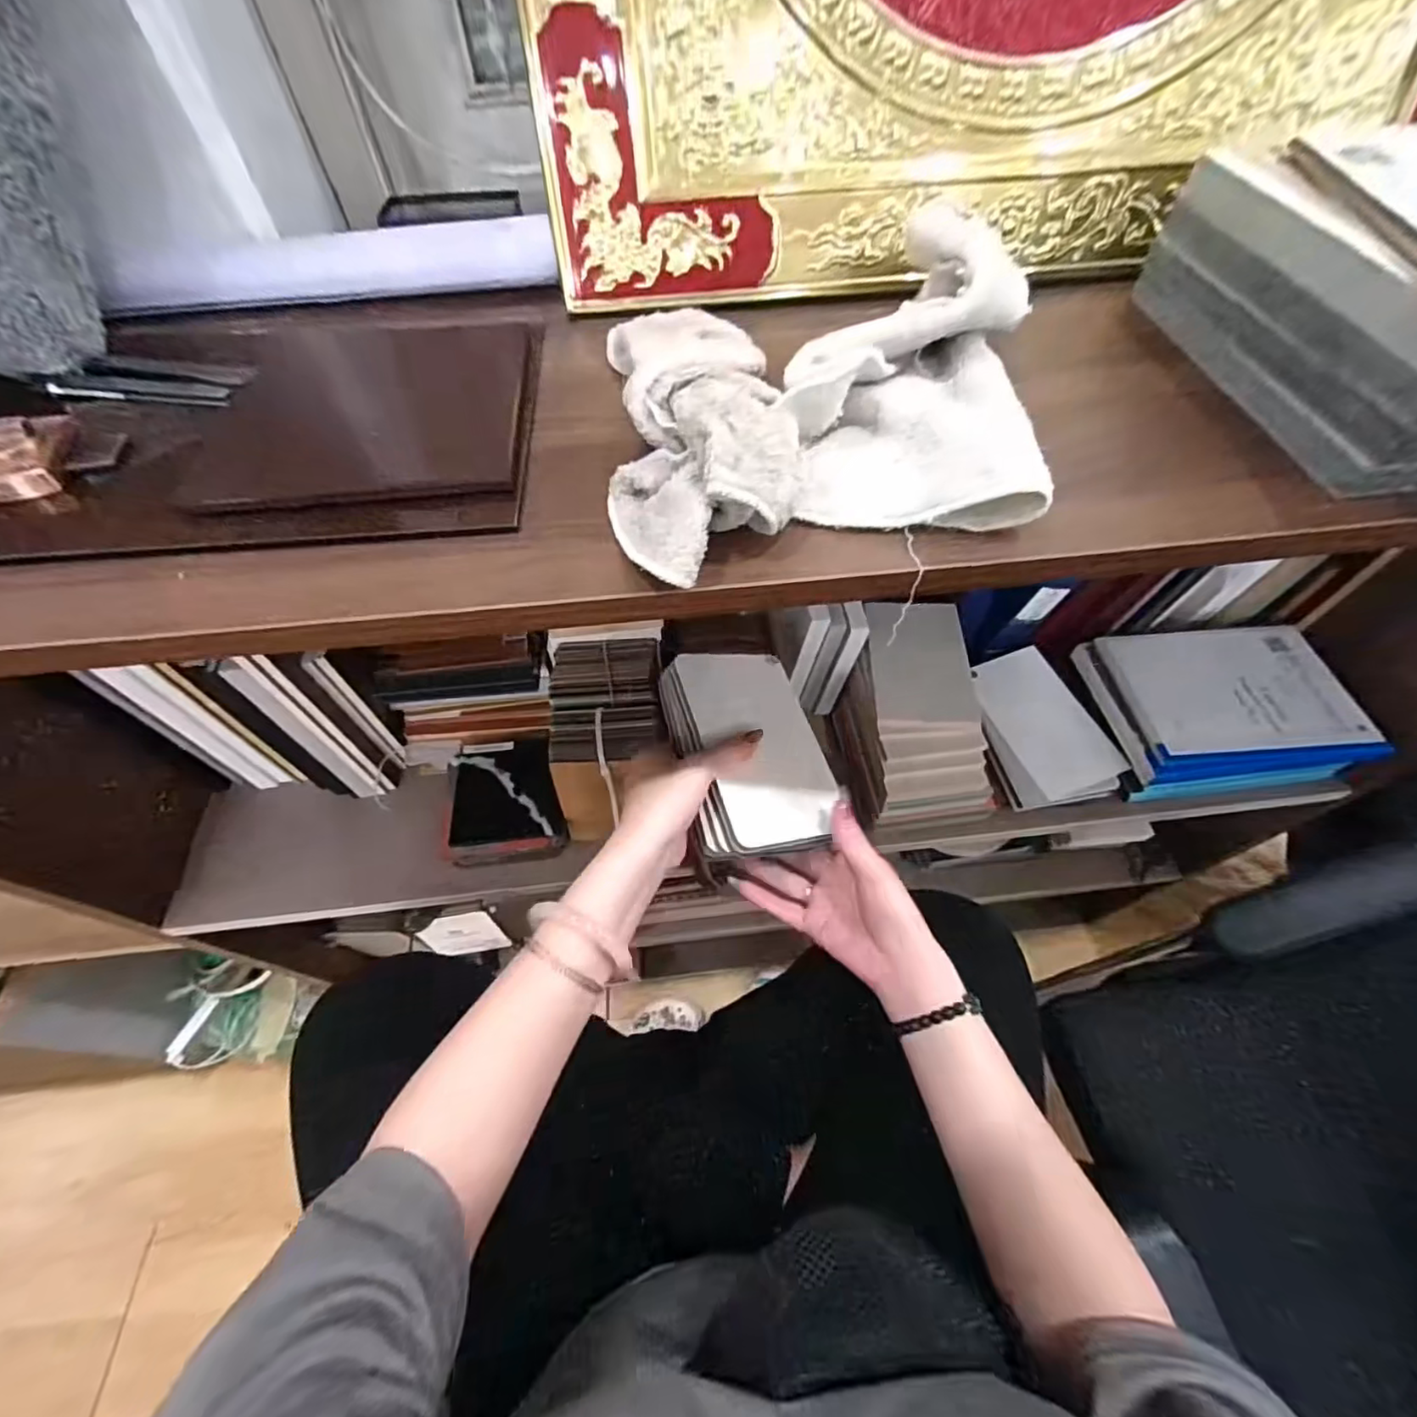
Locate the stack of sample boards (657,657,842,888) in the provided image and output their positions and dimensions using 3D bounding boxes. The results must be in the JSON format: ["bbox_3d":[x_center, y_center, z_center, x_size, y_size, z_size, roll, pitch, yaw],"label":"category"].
[{"bbox_3d":[0.036,0.032,0.468,0.102,0.050,0.161,-5,57,-25],"label":"stack of sample boards"}]

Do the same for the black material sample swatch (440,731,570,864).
[{"bbox_3d":[-0.185,0.078,0.551,0.099,0.017,0.129,-10,57,-5],"label":"black material sample swatch"}]

